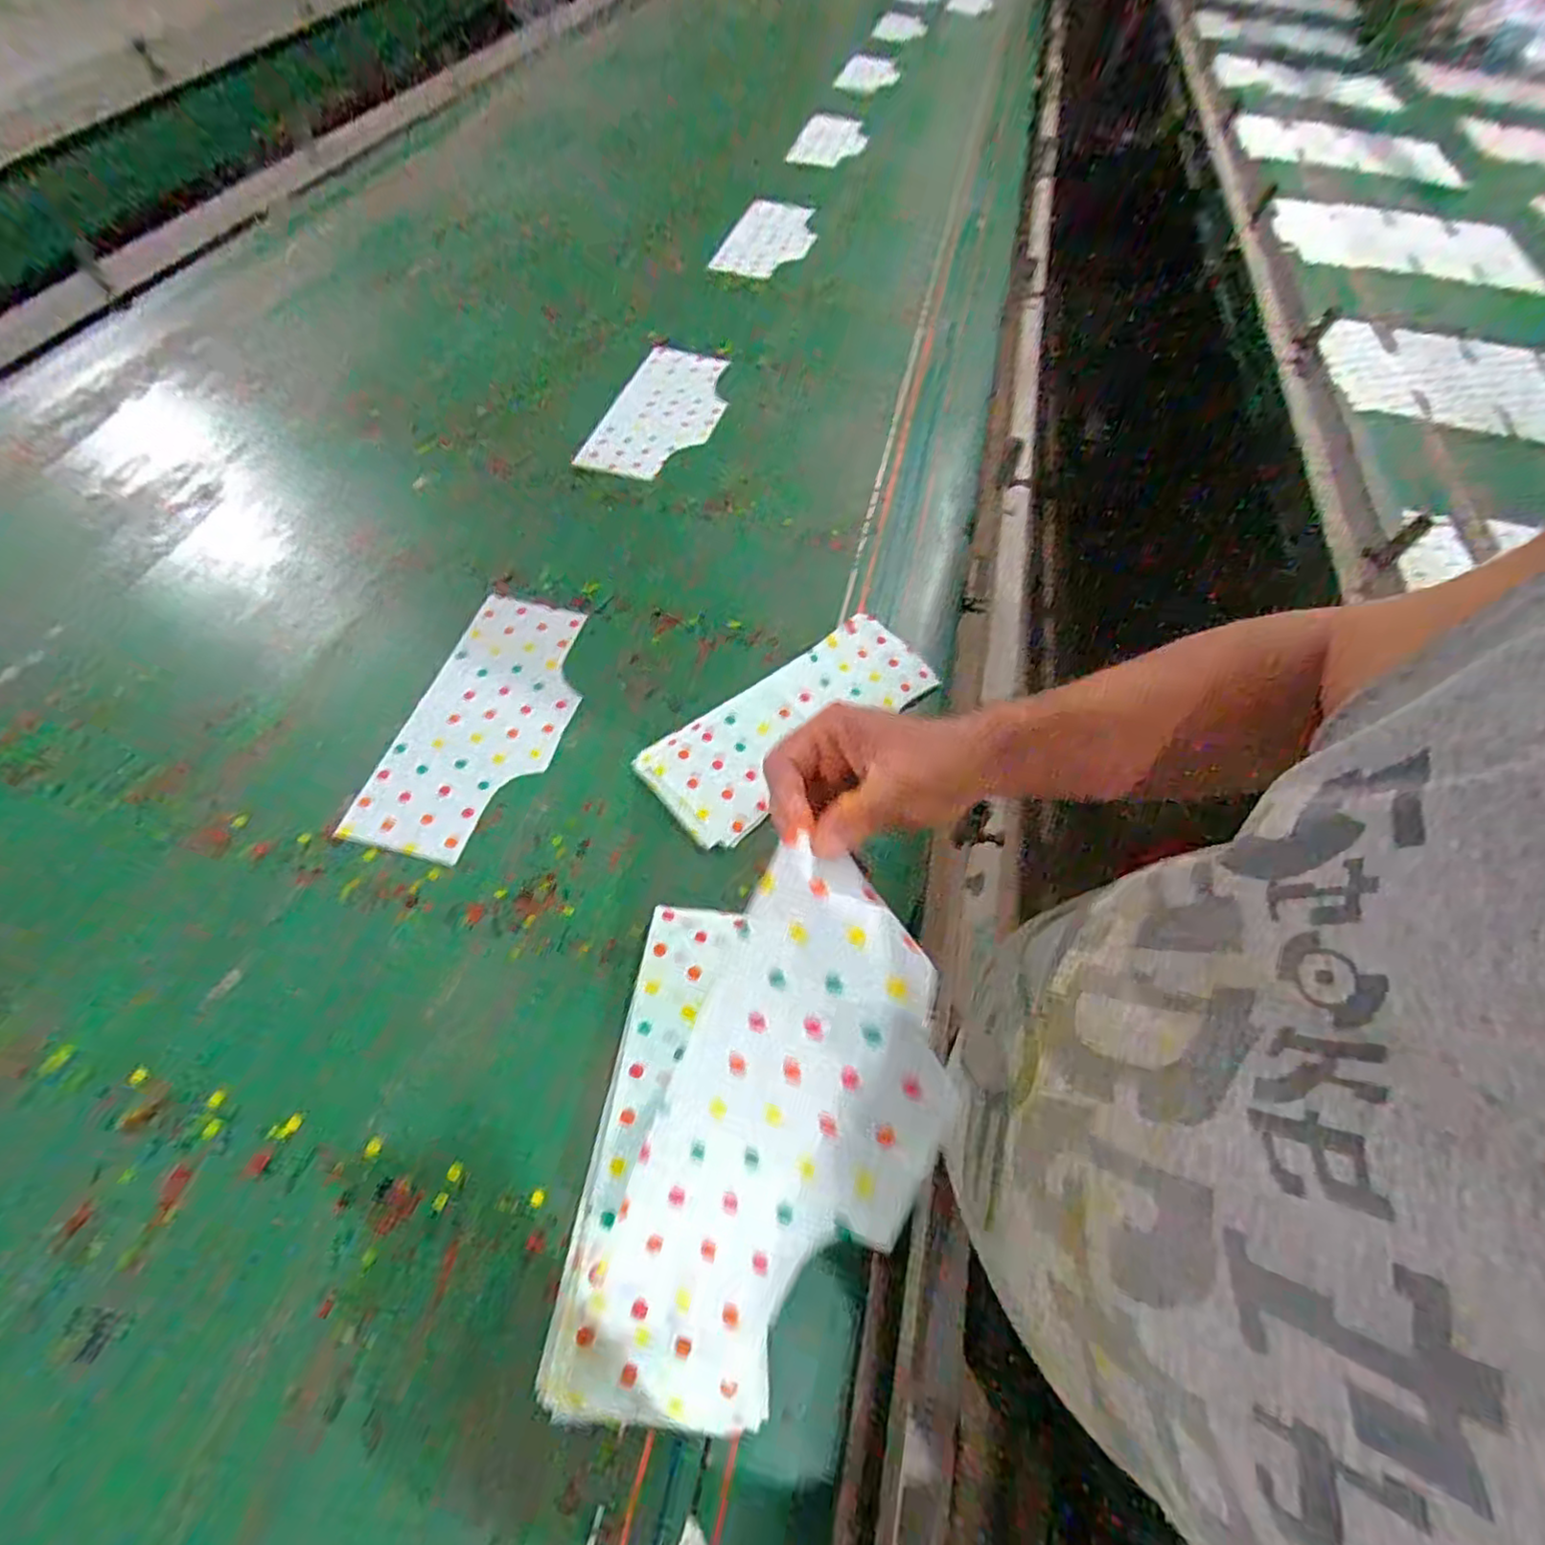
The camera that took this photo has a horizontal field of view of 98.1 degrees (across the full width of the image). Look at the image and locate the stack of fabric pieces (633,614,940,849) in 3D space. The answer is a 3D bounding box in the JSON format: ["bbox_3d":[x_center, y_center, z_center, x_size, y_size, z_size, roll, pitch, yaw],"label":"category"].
[{"bbox_3d":[0.022,-0.051,0.625,0.286,0.013,0.115,-36,69,-22],"label":"stack of fabric pieces"}]

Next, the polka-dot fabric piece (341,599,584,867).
[{"bbox_3d":[-0.259,-0.052,0.615,0.137,0.009,0.280,12,58,5],"label":"polka-dot fabric piece"}]

